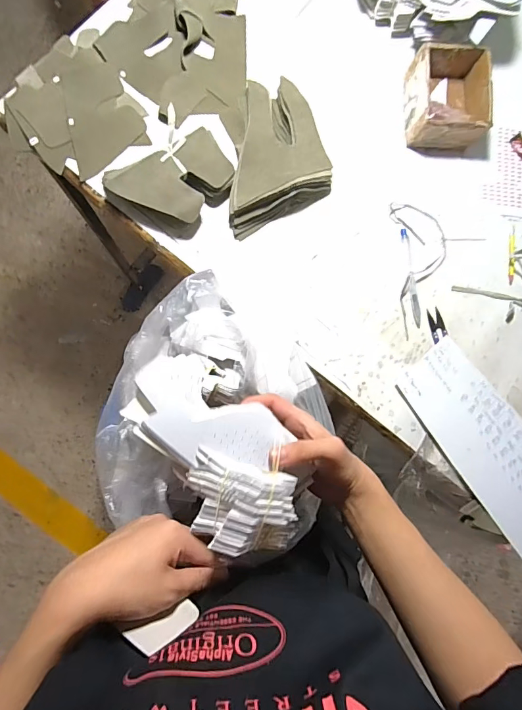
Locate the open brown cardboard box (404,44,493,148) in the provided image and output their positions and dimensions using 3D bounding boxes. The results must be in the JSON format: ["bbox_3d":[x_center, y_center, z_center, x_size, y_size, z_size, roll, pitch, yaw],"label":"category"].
[{"bbox_3d":[0.277,-0.376,0.597,0.112,0.058,0.131,1,84,-6],"label":"open brown cardboard box"}]

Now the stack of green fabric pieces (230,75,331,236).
[{"bbox_3d":[0.035,-0.276,0.571,0.137,0.039,0.227,8,83,-5],"label":"stack of green fabric pieces"}]

